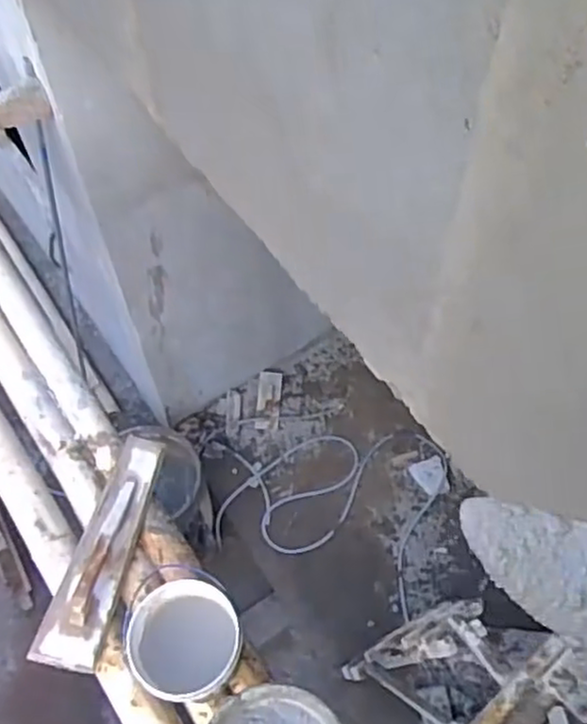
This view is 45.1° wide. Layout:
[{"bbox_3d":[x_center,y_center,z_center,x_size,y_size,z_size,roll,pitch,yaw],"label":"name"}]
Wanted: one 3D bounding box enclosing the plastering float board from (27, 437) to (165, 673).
[{"bbox_3d":[-0.380,0.357,1.418,0.113,0.074,0.477,9,59,6],"label":"plastering float board"}]

